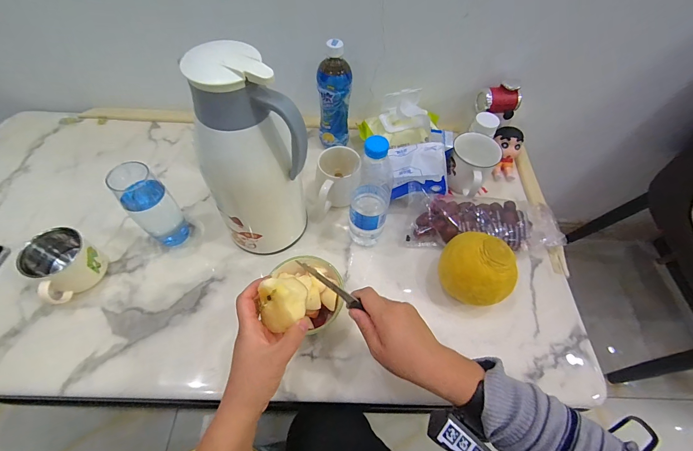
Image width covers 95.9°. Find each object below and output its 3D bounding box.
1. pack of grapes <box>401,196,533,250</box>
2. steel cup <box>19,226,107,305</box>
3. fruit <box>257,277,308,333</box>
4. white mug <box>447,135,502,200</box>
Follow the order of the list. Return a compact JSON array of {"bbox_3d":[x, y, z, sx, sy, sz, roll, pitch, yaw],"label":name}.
[{"bbox_3d":[0.222,-0.007,0.572,0.220,0.052,0.102,5,58,1],"label":"pack of grapes"},{"bbox_3d":[-0.436,0.062,0.483,0.068,0.085,0.093,32,62,16],"label":"steel cup"},{"bbox_3d":[-0.072,0.087,0.359,0.056,0.046,0.051,1,58,-2],"label":"fruit"},{"bbox_3d":[0.237,-0.116,0.615,0.090,0.093,0.092,37,64,18],"label":"white mug"}]

